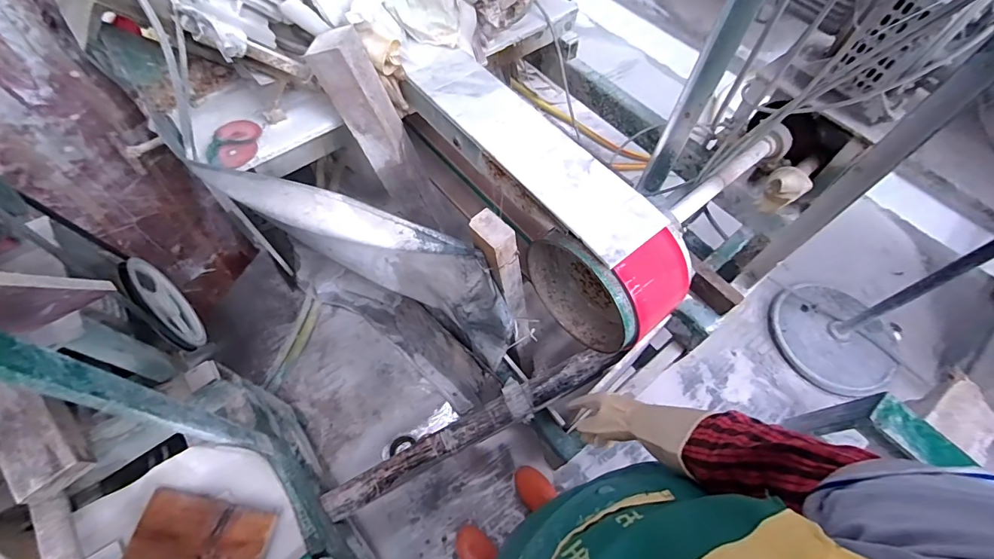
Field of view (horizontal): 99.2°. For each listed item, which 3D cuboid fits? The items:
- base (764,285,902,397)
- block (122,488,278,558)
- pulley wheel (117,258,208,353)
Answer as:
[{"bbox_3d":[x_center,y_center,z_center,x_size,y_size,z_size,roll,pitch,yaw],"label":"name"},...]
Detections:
[{"bbox_3d":[1.142,0.183,1.433,0.403,0.047,0.383,0,62,-1],"label":"base"},{"bbox_3d":[-0.532,0.464,0.761,0.239,0.036,0.120,11,62,4],"label":"block"},{"bbox_3d":[-0.642,0.045,0.817,0.021,0.184,0.204,-35,68,-18],"label":"pulley wheel"}]

